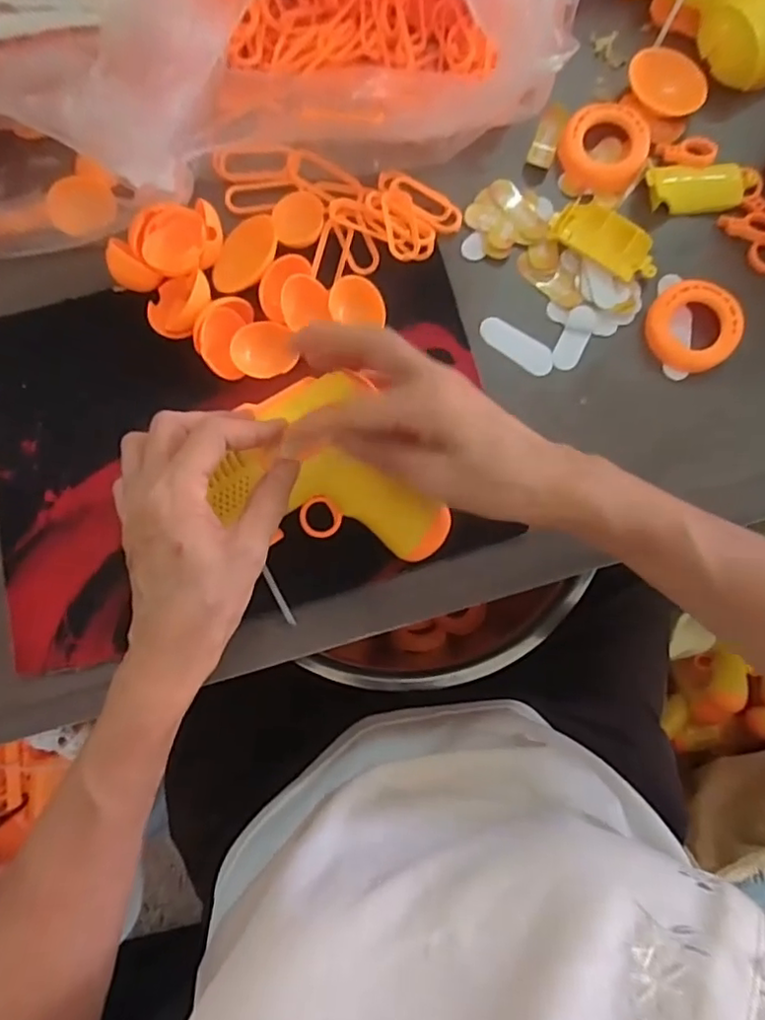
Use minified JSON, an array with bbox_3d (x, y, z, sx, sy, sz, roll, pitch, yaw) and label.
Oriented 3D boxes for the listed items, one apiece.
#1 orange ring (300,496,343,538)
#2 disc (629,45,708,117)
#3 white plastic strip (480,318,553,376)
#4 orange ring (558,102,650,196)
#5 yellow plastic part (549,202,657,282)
[{"bbox_3d":[-0.036,0.004,0.355,0.023,0.005,0.024,0,82,-1],"label":"orange ring"},{"bbox_3d":[0.193,-0.288,0.412,0.054,0.006,0.040,41,84,5],"label":"disc"},{"bbox_3d":[0.088,-0.107,0.400,0.053,0.004,0.019,36,83,4],"label":"white plastic strip"},{"bbox_3d":[0.150,-0.242,0.413,0.056,0.016,0.056,1,100,5],"label":"orange ring"},{"bbox_3d":[0.145,-0.175,0.398,0.072,0.017,0.028,35,83,4],"label":"yellow plastic part"}]

